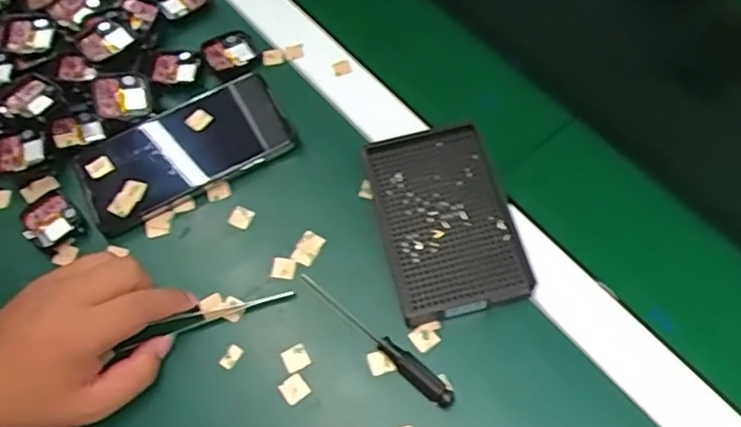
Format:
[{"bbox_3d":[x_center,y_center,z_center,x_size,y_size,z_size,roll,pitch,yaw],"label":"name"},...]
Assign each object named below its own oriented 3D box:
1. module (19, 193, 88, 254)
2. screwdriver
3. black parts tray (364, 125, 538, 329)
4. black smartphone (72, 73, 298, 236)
[{"bbox_3d":[-0.239,0.007,0.461,0.037,0.006,0.047,-42,68,-17],"label":"module"},{"bbox_3d":[0.003,0.081,0.413,0.131,0.013,0.013,40,72,20],"label":"screwdriver"},{"bbox_3d":[0.054,0.005,0.442,0.088,0.025,0.134,-12,64,-3],"label":"black parts tray"},{"bbox_3d":[-0.145,-0.049,0.480,0.161,0.014,0.080,-29,66,-11],"label":"black smartphone"}]

